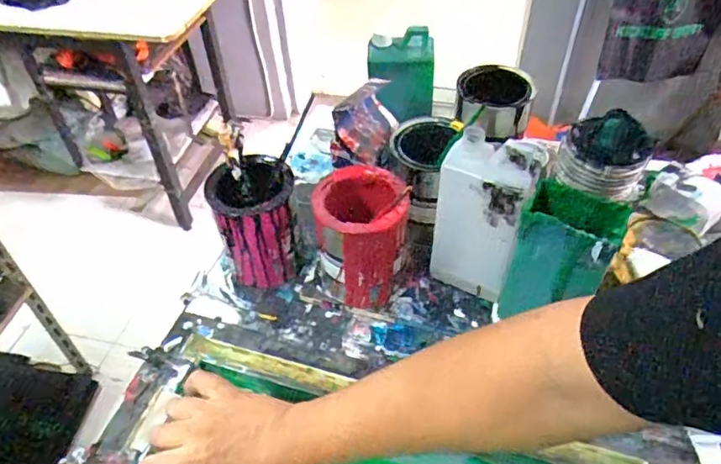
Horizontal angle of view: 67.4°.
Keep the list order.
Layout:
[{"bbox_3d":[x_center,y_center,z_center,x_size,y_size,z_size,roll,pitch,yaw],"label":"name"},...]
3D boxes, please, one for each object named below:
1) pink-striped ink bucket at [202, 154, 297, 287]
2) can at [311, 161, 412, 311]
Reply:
[{"bbox_3d":[-0.131,-0.012,0.697,0.101,0.137,0.100,-10,48,-6],"label":"pink-striped ink bucket"},{"bbox_3d":[0.003,0.008,0.661,0.109,0.142,0.105,3,48,5],"label":"can"}]

